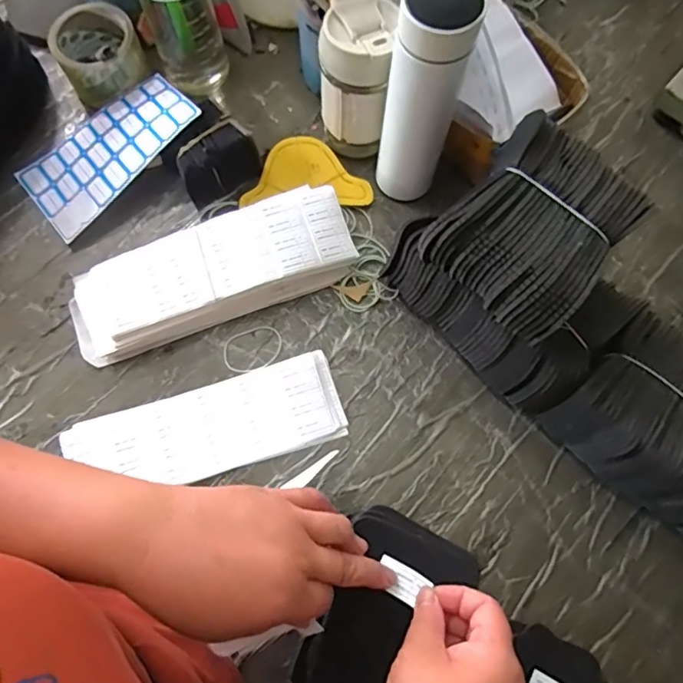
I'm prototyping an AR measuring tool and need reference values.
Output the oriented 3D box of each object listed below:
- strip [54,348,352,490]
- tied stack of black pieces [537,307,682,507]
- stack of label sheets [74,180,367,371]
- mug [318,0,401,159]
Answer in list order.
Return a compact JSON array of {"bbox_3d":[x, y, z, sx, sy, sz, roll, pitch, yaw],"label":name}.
[{"bbox_3d":[-0.130,0.086,0.517,0.259,0.014,0.088,-17,74,-6],"label":"strip"},{"bbox_3d":[0.278,0.061,0.482,0.136,0.101,0.124,-43,79,-12],"label":"tied stack of black pieces"},{"bbox_3d":[-0.137,-0.072,0.541,0.293,0.041,0.095,-21,75,-7],"label":"stack of label sheets"},{"bbox_3d":[0.015,-0.266,0.543,0.070,0.148,0.077,0,73,-1],"label":"mug"}]

